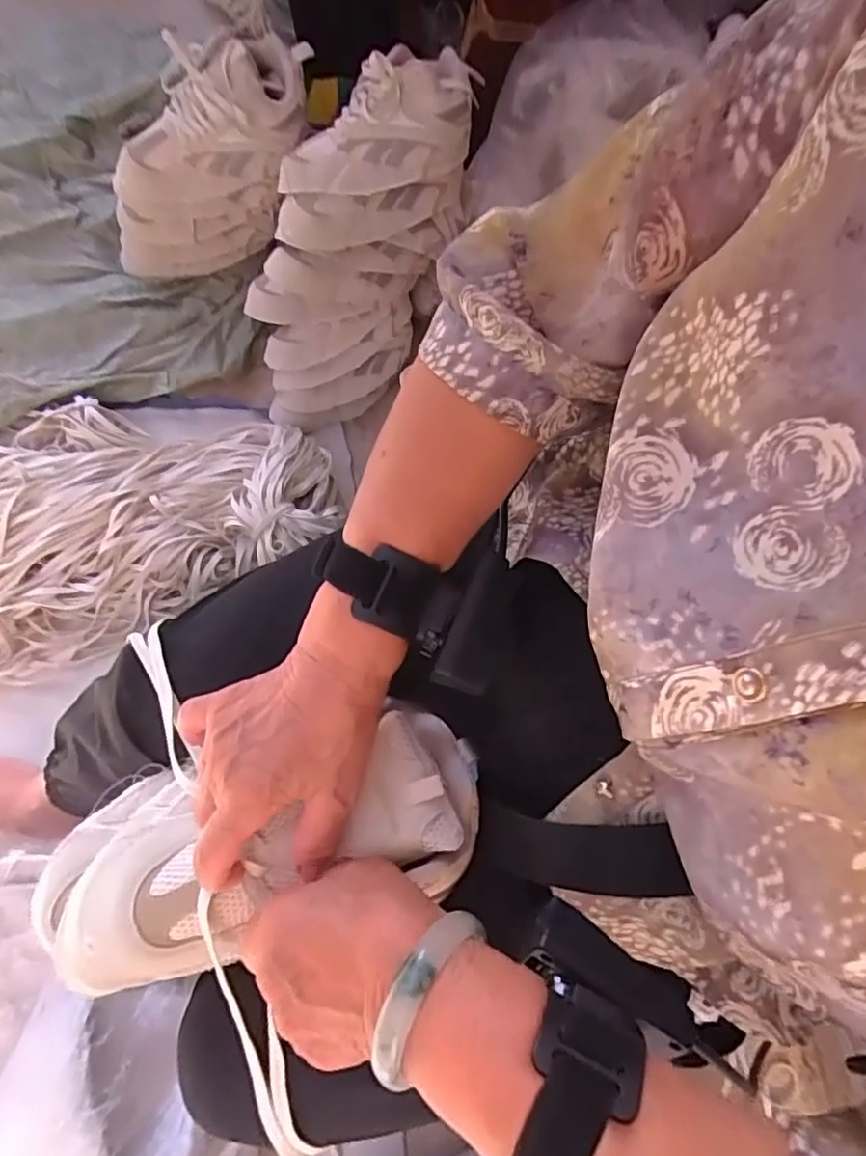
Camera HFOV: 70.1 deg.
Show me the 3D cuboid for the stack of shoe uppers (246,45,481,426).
[{"bbox_3d":[-0.102,-0.403,0.767,0.170,0.159,0.435,32,120,6],"label":"stack of shoe uppers"}]

